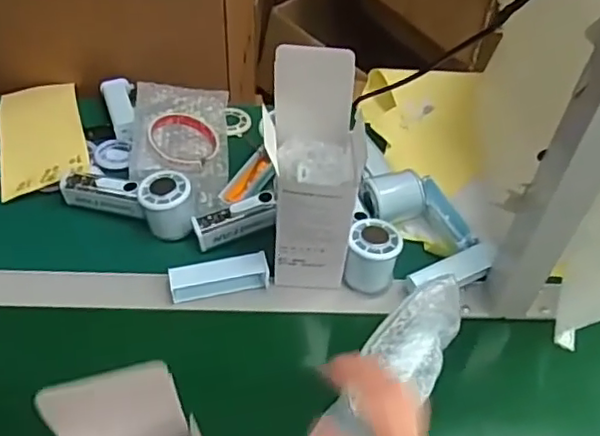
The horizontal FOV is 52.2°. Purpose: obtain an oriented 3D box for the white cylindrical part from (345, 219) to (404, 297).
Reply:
[{"bbox_3d":[0.077,0.041,0.649,0.052,0.062,0.056,2,50,-2],"label":"white cylindrical part"}]

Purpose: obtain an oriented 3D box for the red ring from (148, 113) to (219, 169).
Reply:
[{"bbox_3d":[-0.143,-0.096,0.748,0.085,0.012,0.088,30,48,5],"label":"red ring"}]

